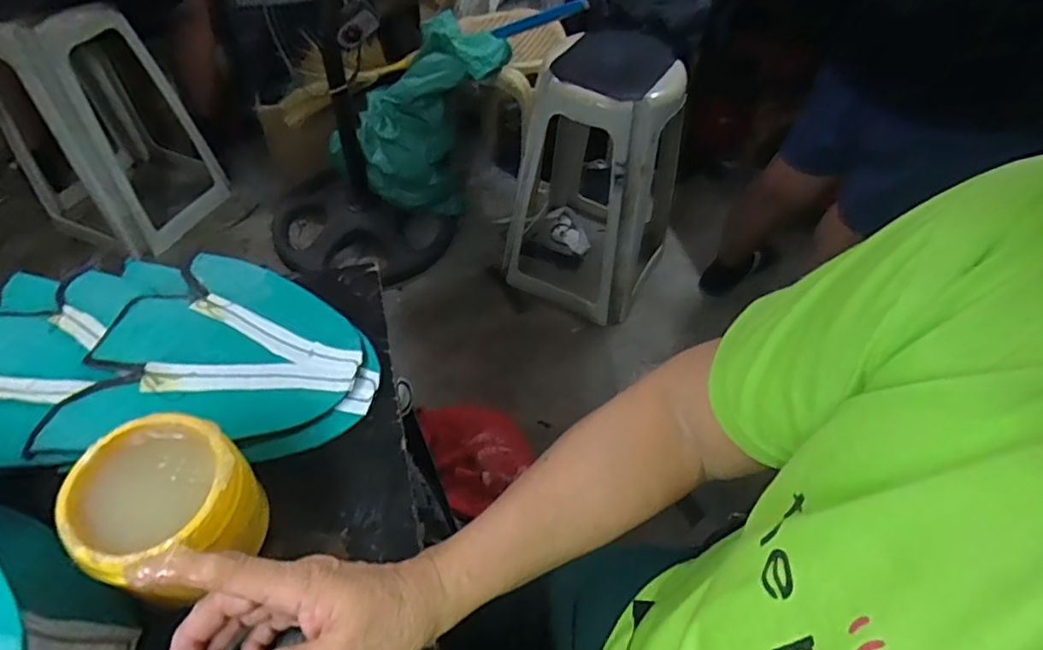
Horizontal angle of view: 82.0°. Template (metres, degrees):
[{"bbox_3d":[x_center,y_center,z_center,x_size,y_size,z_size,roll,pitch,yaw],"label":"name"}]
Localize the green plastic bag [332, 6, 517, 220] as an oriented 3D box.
[{"bbox_3d":[-0.238,-0.543,1.497,0.356,0.526,0.309,13,48,-25],"label":"green plastic bag"}]

